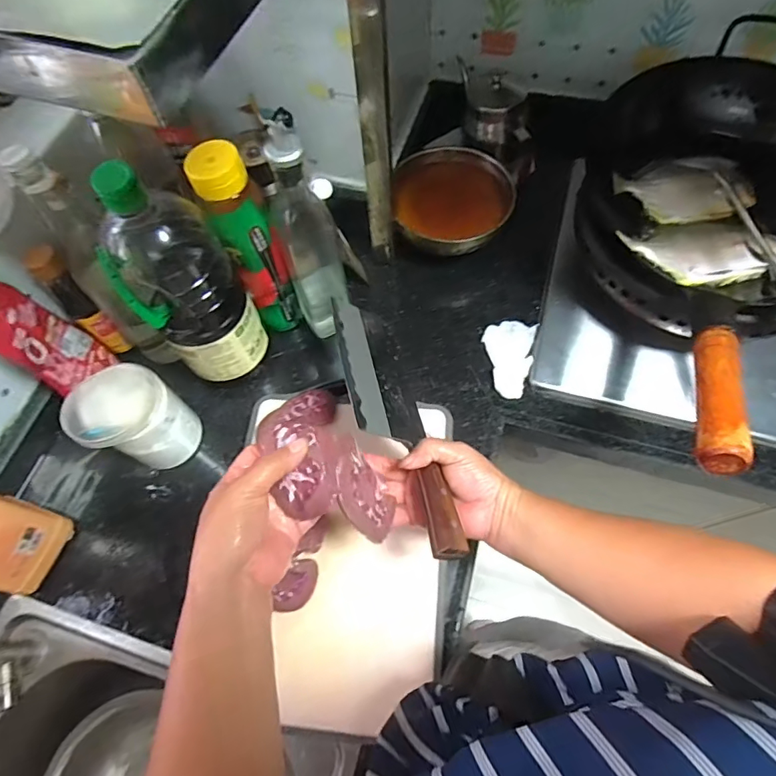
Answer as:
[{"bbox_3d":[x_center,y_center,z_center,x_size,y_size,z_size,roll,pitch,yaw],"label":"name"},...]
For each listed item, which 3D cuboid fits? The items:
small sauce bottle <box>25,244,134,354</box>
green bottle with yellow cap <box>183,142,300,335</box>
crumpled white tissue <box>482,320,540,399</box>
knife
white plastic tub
[{"bbox_3d":[-0.347,-0.093,0.562,0.047,0.163,0.038,39,72,19],"label":"small sauce bottle"},{"bbox_3d":[-0.151,-0.155,0.553,0.060,0.230,0.060,-22,65,-7],"label":"green bottle with yellow cap"},{"bbox_3d":[0.150,-0.040,0.620,0.063,0.007,0.107,11,65,8],"label":"crumpled white tissue"},{"bbox_3d":[-0.010,0.026,0.453,0.060,0.025,0.279,-3,54,-38],"label":"knife"},{"bbox_3d":[-0.277,0.033,0.538,0.086,0.130,0.088,-1,64,3],"label":"white plastic tub"}]

